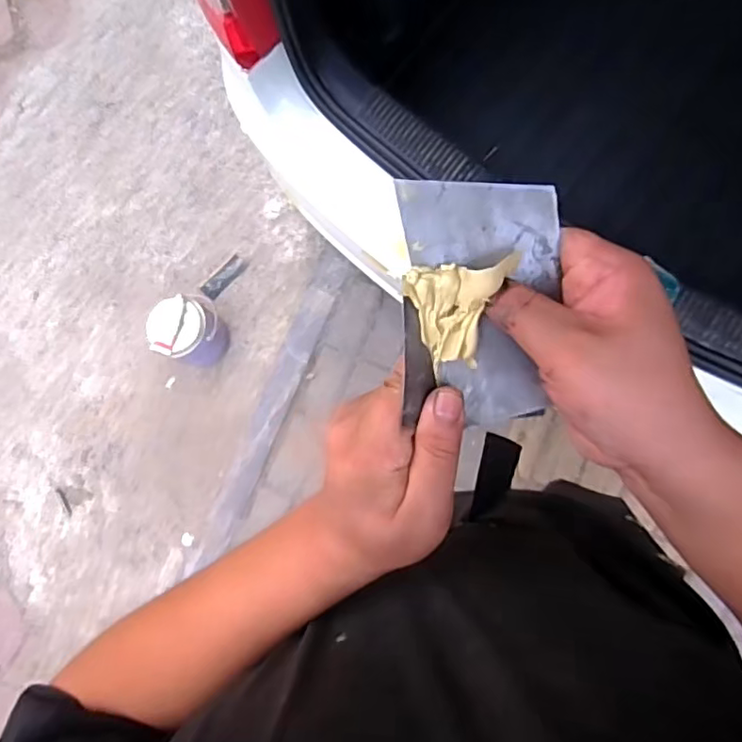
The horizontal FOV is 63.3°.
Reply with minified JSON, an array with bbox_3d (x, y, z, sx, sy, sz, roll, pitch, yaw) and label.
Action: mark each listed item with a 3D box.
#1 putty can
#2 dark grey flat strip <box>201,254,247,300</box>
[{"bbox_3d":[-0.464,-0.108,1.561,0.170,0.173,0.172,-1,81,3],"label":"putty can"},{"bbox_3d":[-0.404,-0.260,1.661,0.057,0.011,0.138,42,85,15],"label":"dark grey flat strip"}]

